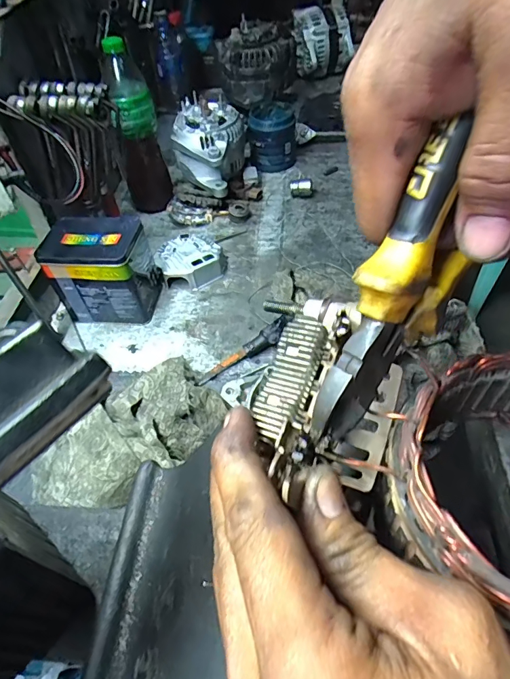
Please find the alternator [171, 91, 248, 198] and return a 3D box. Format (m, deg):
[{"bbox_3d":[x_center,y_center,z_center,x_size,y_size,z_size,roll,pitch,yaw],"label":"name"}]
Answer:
[{"bbox_3d":[-0.083,-0.354,0.777,0.117,0.117,0.169,0,50,6],"label":"alternator"}]

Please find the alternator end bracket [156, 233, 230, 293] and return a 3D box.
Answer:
[{"bbox_3d":[-0.102,-0.128,0.691,0.105,0.037,0.102,-3,50,4],"label":"alternator end bracket"}]

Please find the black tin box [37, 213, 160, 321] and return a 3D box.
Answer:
[{"bbox_3d":[-0.216,-0.102,0.622,0.122,0.130,0.105,2,50,8],"label":"black tin box"}]

